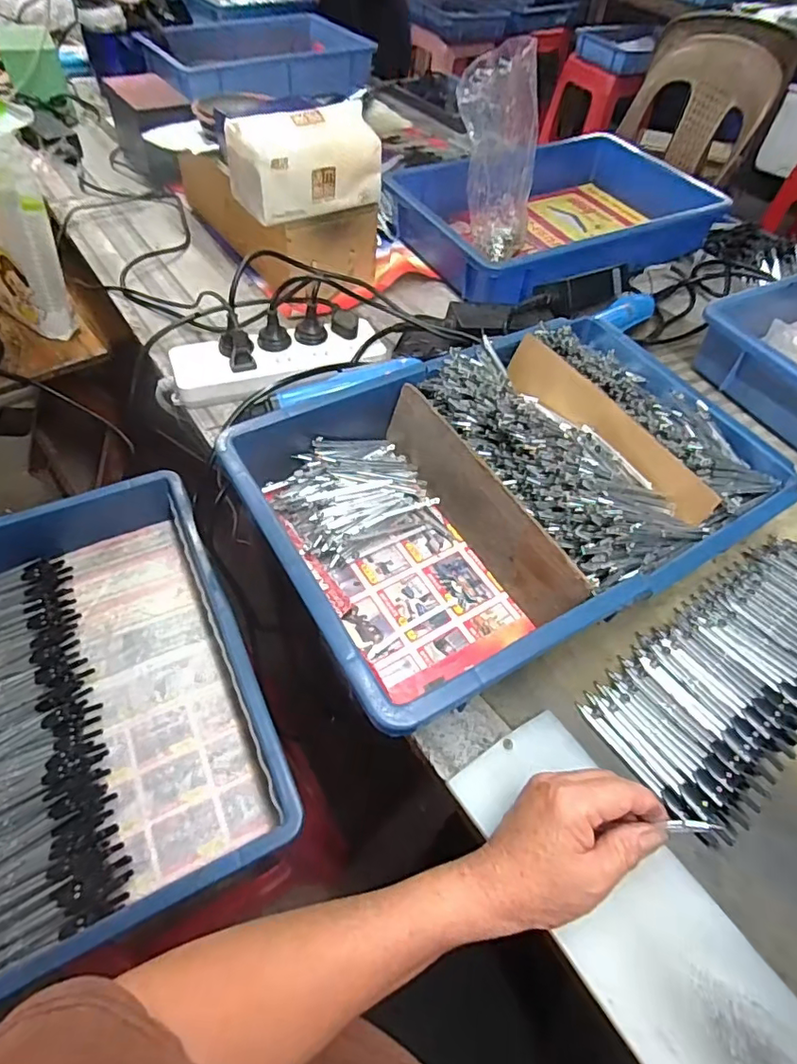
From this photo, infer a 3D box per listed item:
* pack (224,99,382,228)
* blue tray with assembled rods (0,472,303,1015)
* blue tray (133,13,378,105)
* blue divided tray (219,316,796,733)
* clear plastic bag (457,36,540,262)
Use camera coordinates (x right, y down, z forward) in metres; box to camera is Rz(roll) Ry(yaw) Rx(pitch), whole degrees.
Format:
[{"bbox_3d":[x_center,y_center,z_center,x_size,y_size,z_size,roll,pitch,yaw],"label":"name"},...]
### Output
[{"bbox_3d":[-0.106,-0.428,0.641,0.163,0.090,0.078,-24,59,-21],"label":"pack"},{"bbox_3d":[-0.301,0.149,0.540,0.287,0.081,0.434,-20,57,-18],"label":"blue tray with assembled rods"},{"bbox_3d":[-0.277,-0.943,1.103,0.430,0.057,0.355,-17,57,-17],"label":"blue tray"},{"bbox_3d":[0.100,-0.045,0.497,0.434,0.088,0.296,-24,59,-20],"label":"blue divided tray"},{"bbox_3d":[0.131,-0.490,0.731,0.120,0.220,0.052,7,53,0],"label":"clear plastic bag"}]

